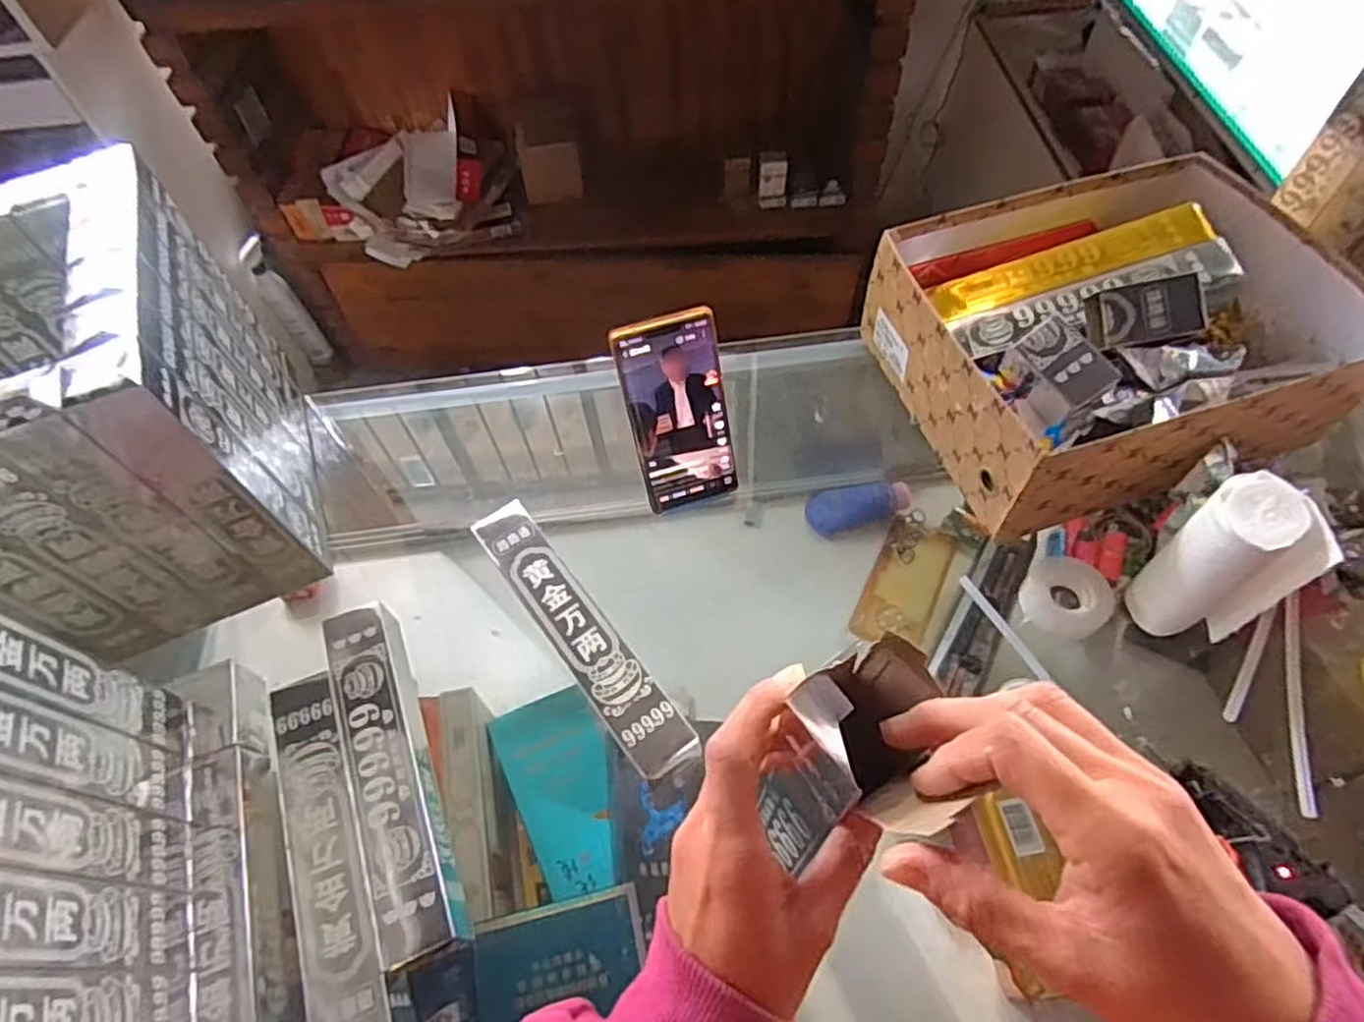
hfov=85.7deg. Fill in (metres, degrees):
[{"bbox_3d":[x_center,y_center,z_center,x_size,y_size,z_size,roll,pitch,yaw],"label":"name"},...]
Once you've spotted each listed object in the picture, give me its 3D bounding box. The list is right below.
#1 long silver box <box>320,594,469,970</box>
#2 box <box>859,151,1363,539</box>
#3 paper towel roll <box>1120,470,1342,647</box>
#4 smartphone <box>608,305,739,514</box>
[{"bbox_3d":[-0.187,0.164,0.475,0.045,0.029,0.223,-21,60,-9],"label":"long silver box"},{"bbox_3d":[0.336,-0.148,0.584,0.304,0.117,0.250,-17,59,-7],"label":"box"},{"bbox_3d":[0.350,0.037,0.476,0.055,0.121,0.068,-37,63,-18],"label":"paper towel roll"},{"bbox_3d":[-0.002,-0.070,0.551,0.074,0.157,0.008,-17,34,-7],"label":"smartphone"}]

